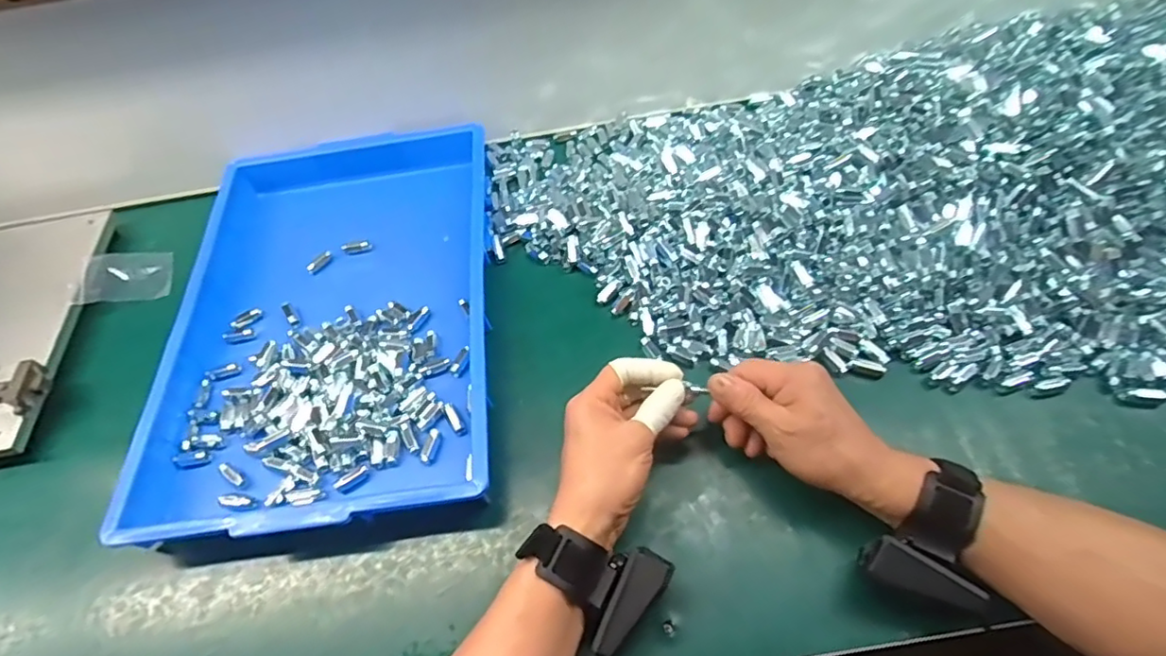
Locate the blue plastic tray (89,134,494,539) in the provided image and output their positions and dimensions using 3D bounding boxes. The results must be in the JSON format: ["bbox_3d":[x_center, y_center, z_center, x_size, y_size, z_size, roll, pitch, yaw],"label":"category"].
[{"bbox_3d":[-0.234,-0.025,0.565,0.293,0.038,0.429,-7,56,2],"label":"blue plastic tray"}]

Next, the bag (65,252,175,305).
[{"bbox_3d":[-0.489,-0.054,0.639,0.085,0.012,0.063,-7,62,-26],"label":"bag"}]

